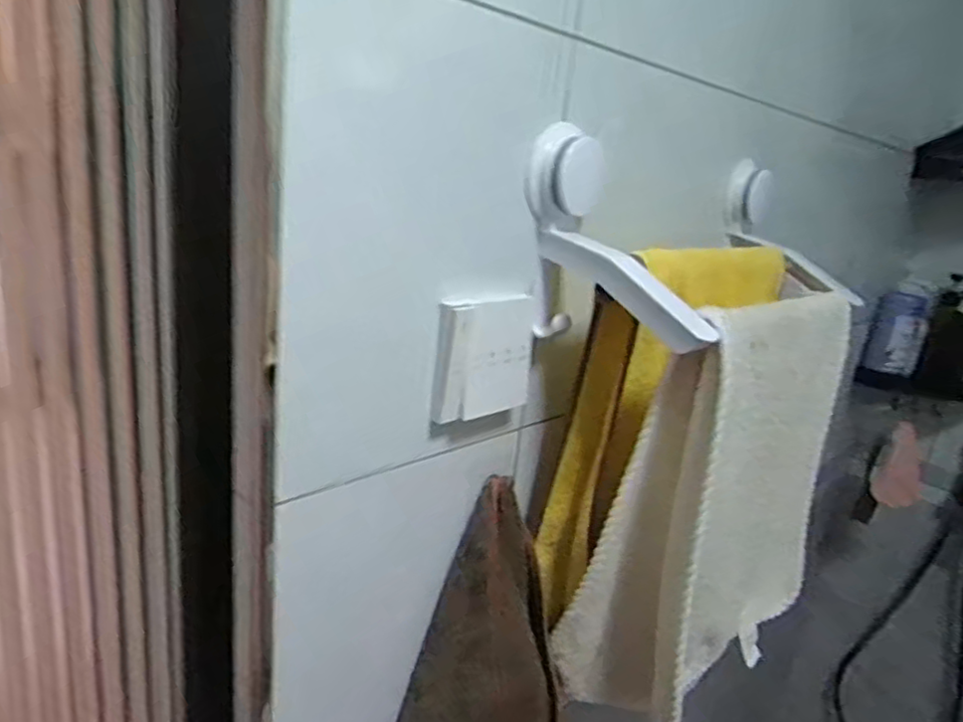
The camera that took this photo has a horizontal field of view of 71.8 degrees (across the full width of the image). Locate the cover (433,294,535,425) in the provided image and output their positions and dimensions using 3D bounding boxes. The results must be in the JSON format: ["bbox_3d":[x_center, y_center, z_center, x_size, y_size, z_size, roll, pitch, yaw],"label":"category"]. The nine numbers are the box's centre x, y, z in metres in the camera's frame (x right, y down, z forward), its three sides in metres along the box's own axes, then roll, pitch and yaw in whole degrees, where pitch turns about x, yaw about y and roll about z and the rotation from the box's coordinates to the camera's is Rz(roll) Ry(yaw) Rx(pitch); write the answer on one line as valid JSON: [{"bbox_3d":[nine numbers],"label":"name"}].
[{"bbox_3d":[0.004,-0.004,0.493,0.018,0.086,0.089,20,22,40],"label":"cover"}]

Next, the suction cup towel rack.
[{"bbox_3d":[0.204,-0.100,0.570,0.361,0.147,0.148,-9,23,-42],"label":"suction cup towel rack"}]

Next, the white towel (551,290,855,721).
[{"bbox_3d":[0.216,0.121,0.585,0.284,0.347,0.091,-8,22,-40],"label":"white towel"}]

